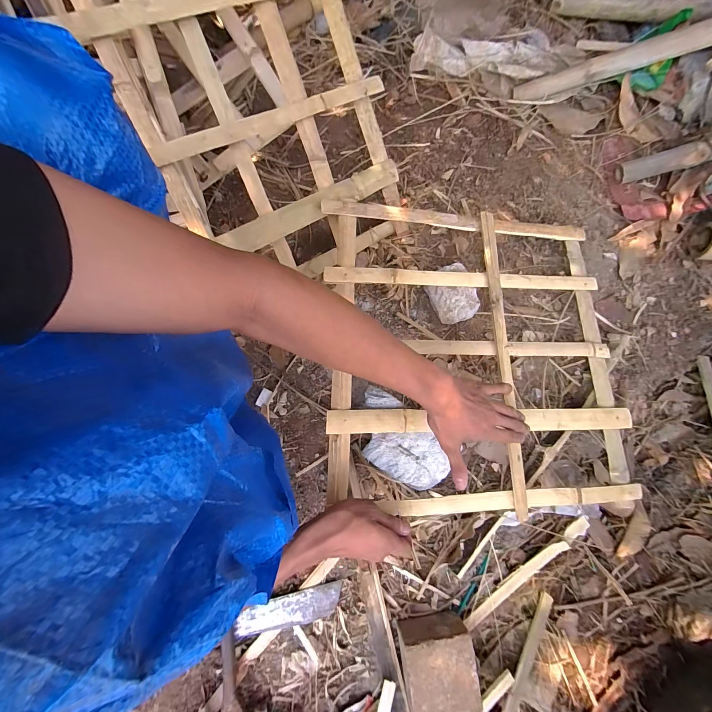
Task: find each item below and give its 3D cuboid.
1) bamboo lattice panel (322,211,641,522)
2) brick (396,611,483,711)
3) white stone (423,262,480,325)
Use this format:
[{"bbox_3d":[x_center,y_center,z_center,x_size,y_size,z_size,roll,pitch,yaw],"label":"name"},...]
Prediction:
[{"bbox_3d":[0.208,-0.013,0.517,0.511,0.025,0.501,-1,79,-8],"label":"bamboo lattice panel"},{"bbox_3d":[0.118,0.452,0.449,0.105,0.065,0.105,-9,78,-2],"label":"brick"},{"bbox_3d":[0.176,-0.111,0.567,0.075,0.053,0.101,-21,79,-5],"label":"white stone"}]

